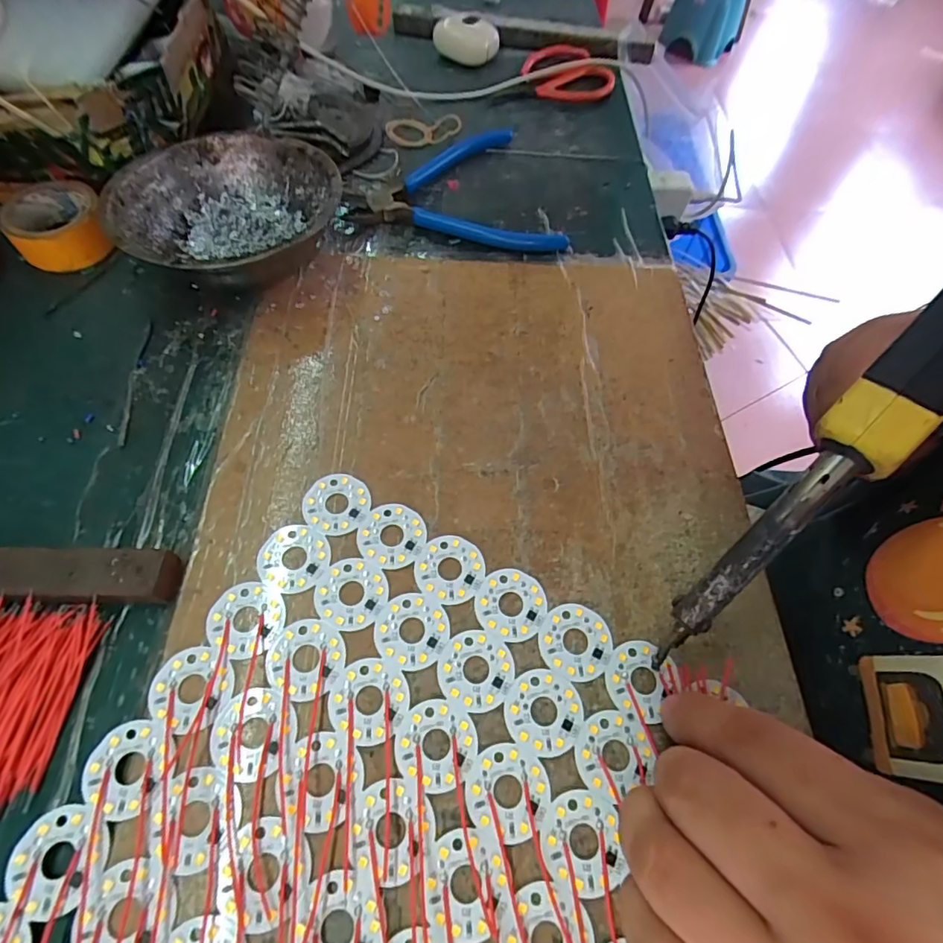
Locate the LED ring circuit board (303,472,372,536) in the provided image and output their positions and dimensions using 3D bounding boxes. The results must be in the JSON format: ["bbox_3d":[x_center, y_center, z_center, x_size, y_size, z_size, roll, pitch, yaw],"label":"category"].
[{"bbox_3d":[-0.063,0.014,0.236,0.030,0.004,0.030,27,63,11],"label":"LED ring circuit board"}]

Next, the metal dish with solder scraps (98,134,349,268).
[{"bbox_3d":[-0.139,-0.146,0.299,0.121,0.042,0.121,1,61,-3],"label":"metal dish with solder scraps"}]

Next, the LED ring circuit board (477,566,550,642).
[{"bbox_3d":[0.017,0.057,0.219,0.030,0.004,0.030,3,61,-2],"label":"LED ring circuit board"}]

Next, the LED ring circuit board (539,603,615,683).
[{"bbox_3d":[0.044,0.071,0.213,0.030,0.004,0.030,0,61,-3],"label":"LED ring circuit board"}]

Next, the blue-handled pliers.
[{"bbox_3d":[-0.002,-0.205,0.359,0.142,0.016,0.119,9,61,1],"label":"blue-handled pliers"}]

